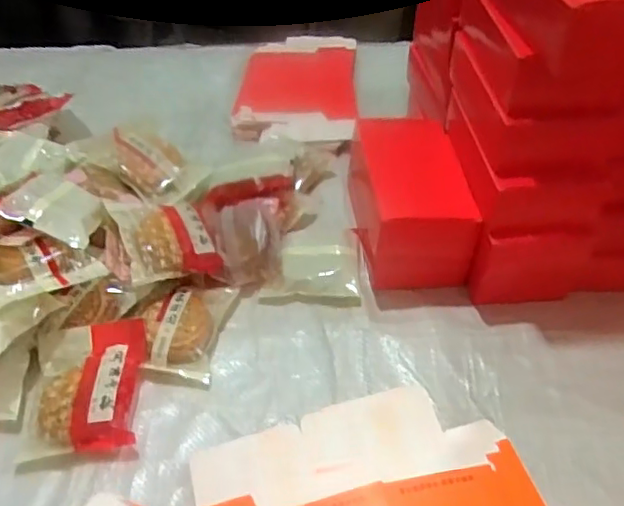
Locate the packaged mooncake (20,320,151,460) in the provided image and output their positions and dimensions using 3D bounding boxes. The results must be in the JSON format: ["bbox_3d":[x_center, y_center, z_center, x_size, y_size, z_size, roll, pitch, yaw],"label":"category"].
[{"bbox_3d":[-0.196,0.115,0.521,0.097,0.034,0.115,-4,46,-4],"label":"packaged mooncake"}]

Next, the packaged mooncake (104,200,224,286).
[{"bbox_3d":[-0.147,-0.017,0.593,0.095,0.037,0.100,-17,48,-16],"label":"packaged mooncake"}]

